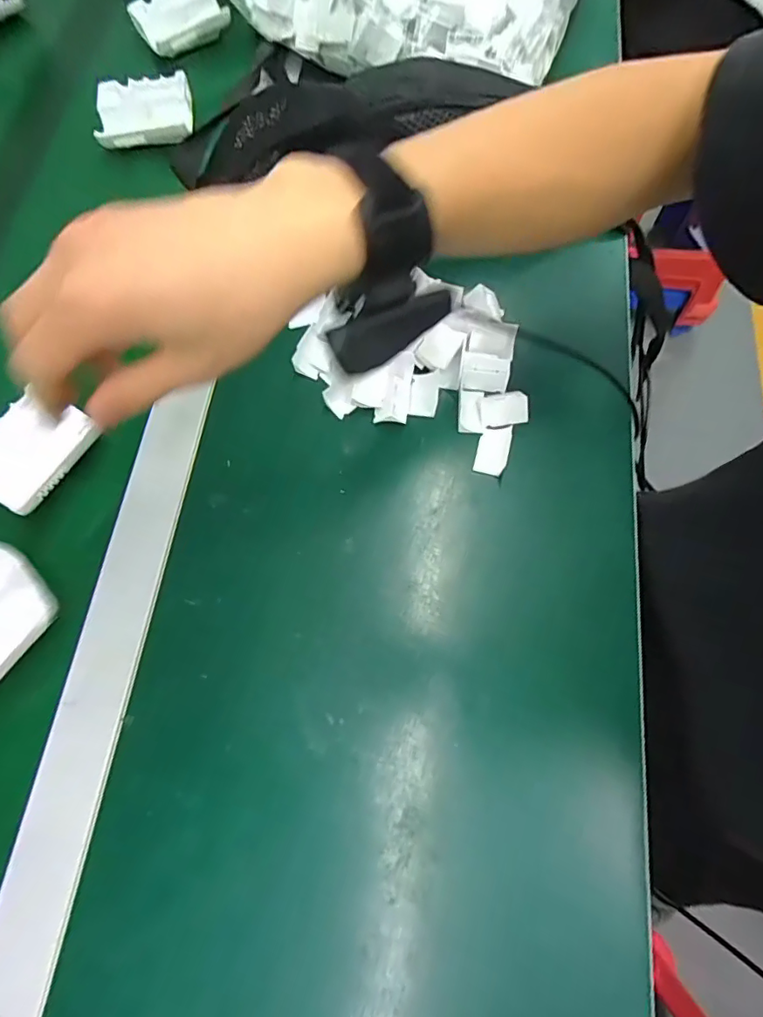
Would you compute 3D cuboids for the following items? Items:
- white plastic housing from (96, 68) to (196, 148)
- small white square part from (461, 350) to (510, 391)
[{"bbox_3d":[-0.212,-0.357,0.463,0.082,0.015,0.069,-8,70,-2],"label":"white plastic housing"},{"bbox_3d":[0.075,-0.096,0.363,0.034,0.010,0.026,9,96,8],"label":"small white square part"}]

